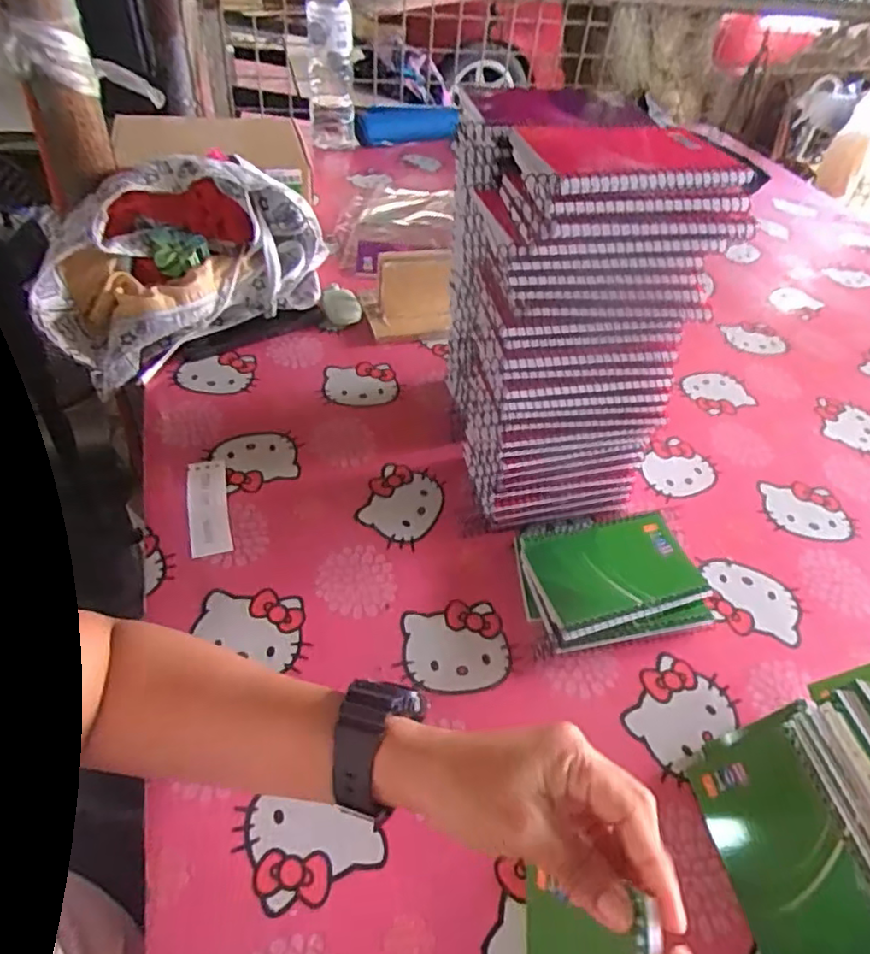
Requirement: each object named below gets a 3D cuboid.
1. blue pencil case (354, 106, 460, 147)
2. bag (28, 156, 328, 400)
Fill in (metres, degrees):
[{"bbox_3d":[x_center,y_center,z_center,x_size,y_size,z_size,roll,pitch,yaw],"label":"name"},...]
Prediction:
[{"bbox_3d":[-0.051,-0.660,1.187,0.201,0.059,0.068,-5,47,-11],"label":"blue pencil case"},{"bbox_3d":[-0.263,-0.241,0.687,0.324,0.151,0.169,-32,57,-31],"label":"bag"}]

